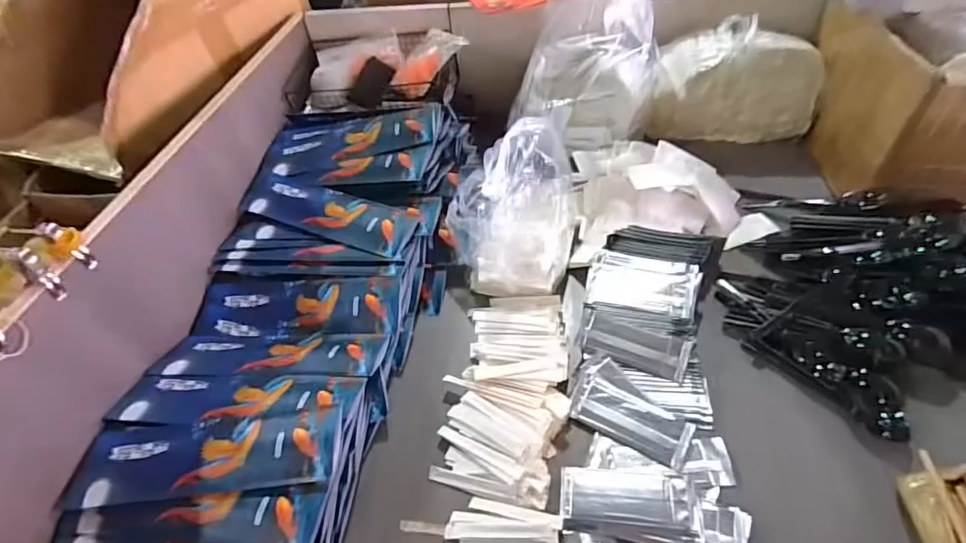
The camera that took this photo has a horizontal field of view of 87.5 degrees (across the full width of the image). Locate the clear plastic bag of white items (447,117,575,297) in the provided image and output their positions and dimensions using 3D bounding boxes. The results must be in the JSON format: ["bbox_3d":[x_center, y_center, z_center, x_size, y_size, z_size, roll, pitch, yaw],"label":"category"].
[{"bbox_3d":[0.034,-0.090,0.649,0.163,0.177,0.192,5,50,11],"label":"clear plastic bag of white items"}]

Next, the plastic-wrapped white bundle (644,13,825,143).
[{"bbox_3d":[0.405,-0.304,0.827,0.245,0.160,0.089,2,49,8],"label":"plastic-wrapped white bundle"}]

